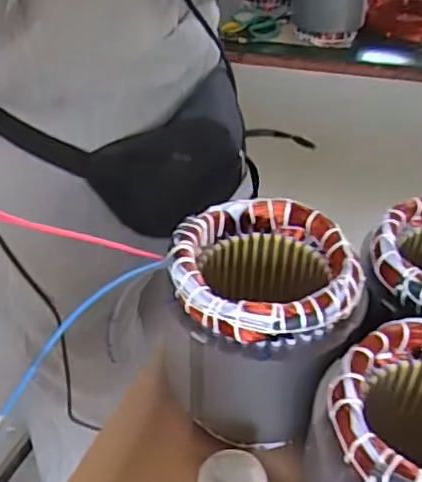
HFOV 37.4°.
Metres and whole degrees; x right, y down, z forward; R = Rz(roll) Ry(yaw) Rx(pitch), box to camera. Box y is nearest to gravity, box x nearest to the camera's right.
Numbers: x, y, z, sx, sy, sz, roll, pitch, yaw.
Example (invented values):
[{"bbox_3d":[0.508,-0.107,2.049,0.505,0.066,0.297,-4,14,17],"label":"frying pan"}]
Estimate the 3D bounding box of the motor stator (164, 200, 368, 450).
[{"bbox_3d":[0.039,0.063,0.503,0.136,0.135,0.135,9,40,8],"label":"motor stator"}]

